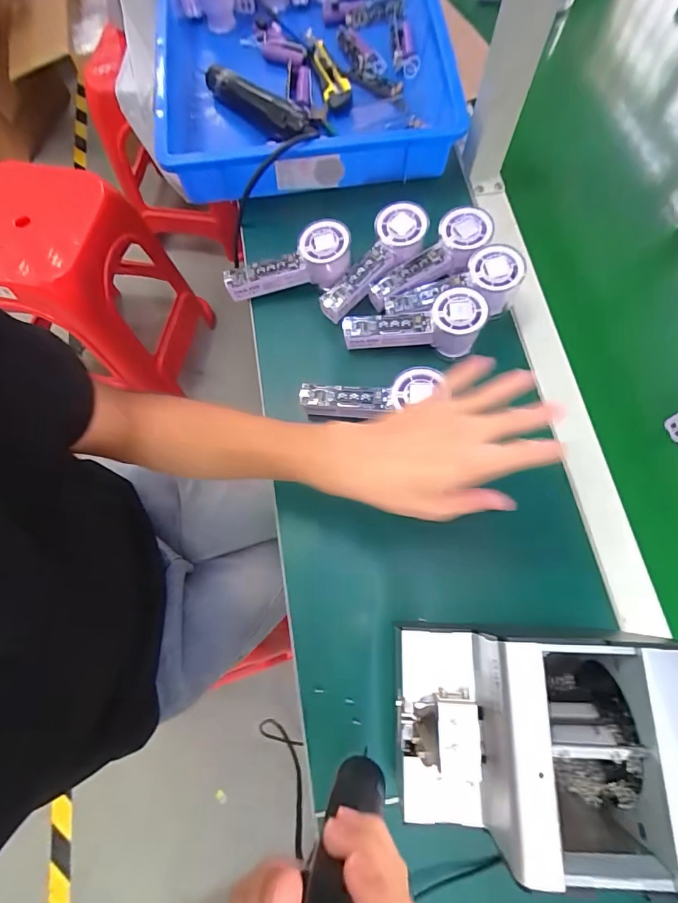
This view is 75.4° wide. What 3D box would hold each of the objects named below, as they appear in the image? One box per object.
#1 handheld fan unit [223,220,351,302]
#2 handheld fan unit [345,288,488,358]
[{"bbox_3d":[-0.056,-0.209,0.500,0.150,0.050,0.057,-15,72,12],"label":"handheld fan unit"},{"bbox_3d":[0.081,-0.133,0.470,0.150,0.048,0.058,-3,71,17],"label":"handheld fan unit"}]

